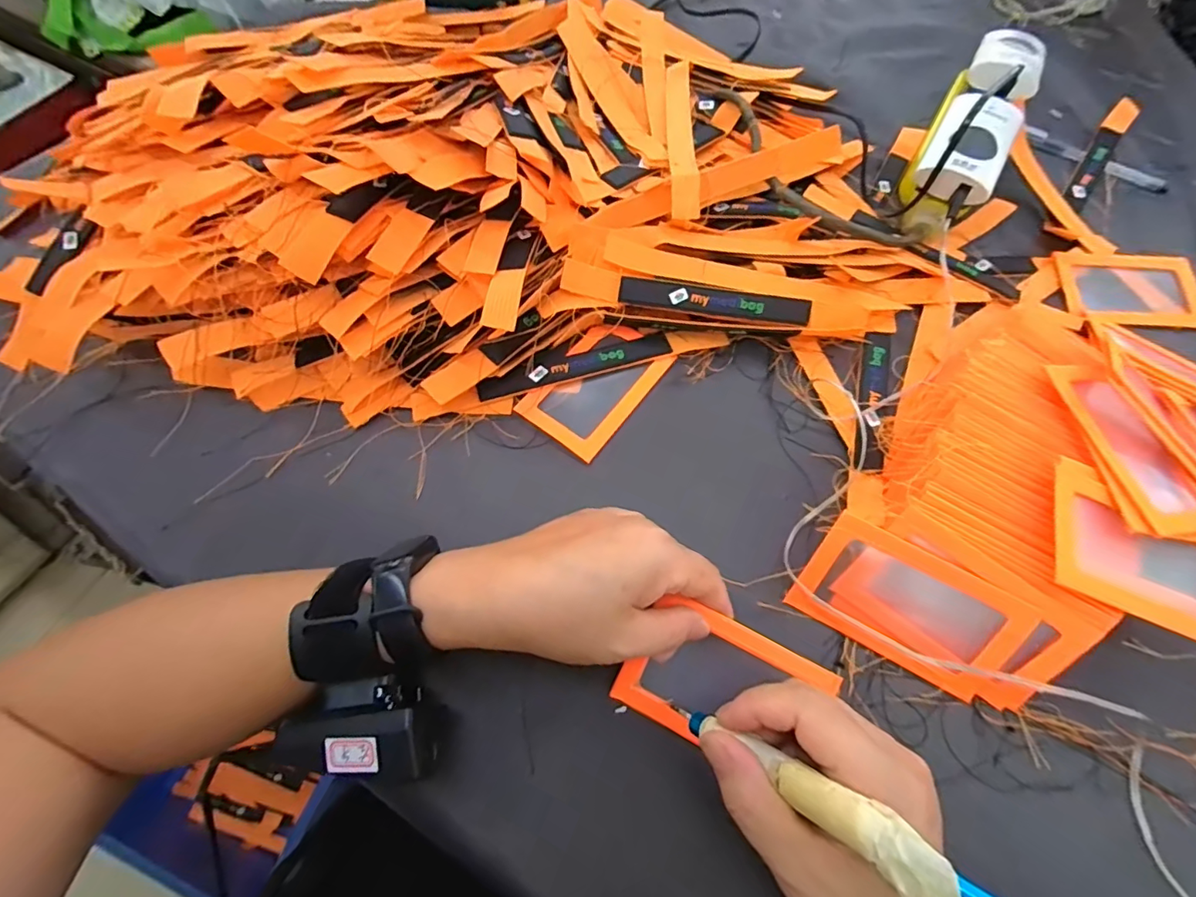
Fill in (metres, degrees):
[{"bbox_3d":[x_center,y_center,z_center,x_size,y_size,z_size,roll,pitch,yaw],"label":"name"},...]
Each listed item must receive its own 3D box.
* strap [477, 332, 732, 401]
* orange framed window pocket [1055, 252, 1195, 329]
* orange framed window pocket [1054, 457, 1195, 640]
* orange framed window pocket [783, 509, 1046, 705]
[{"bbox_3d":[0.005,-0.063,0.353,0.176,0.006,0.019,-14,75,-10],"label":"strap"},{"bbox_3d":[0.420,-0.127,0.398,0.103,0.008,0.069,2,66,0],"label":"orange framed window pocket"},{"bbox_3d":[0.278,0.053,0.255,0.107,0.008,0.067,23,70,-2],"label":"orange framed window pocket"},{"bbox_3d":[0.166,0.085,0.273,0.105,0.010,0.063,29,108,13],"label":"orange framed window pocket"}]

